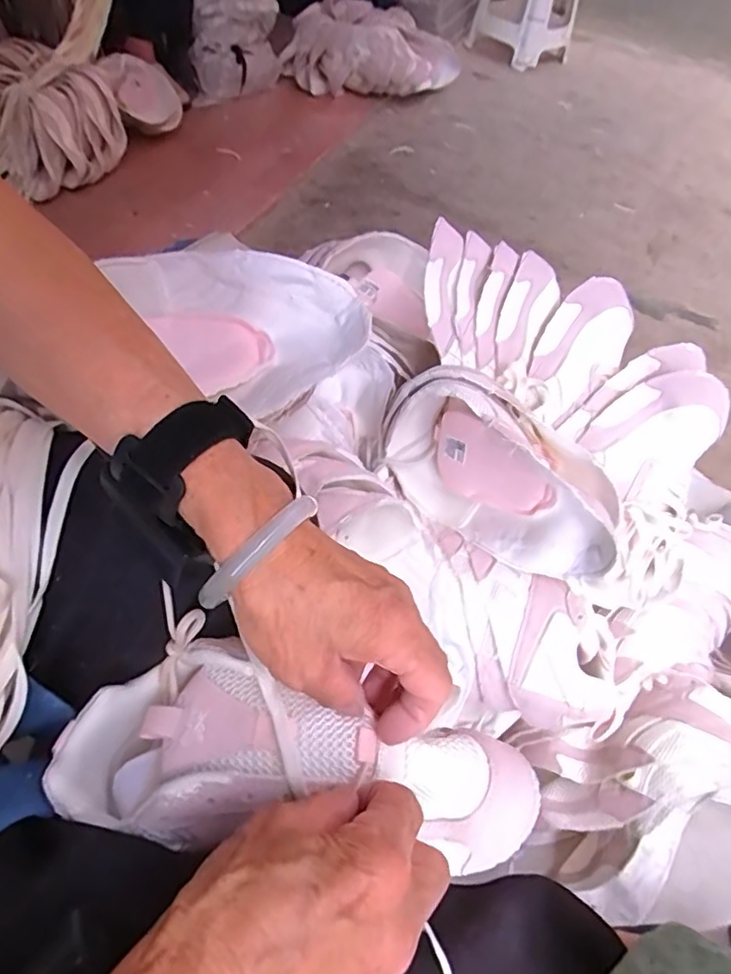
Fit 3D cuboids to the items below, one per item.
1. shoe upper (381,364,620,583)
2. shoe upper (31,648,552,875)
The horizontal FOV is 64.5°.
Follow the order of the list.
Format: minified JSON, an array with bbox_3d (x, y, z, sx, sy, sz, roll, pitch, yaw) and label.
[{"bbox_3d":[0.112,-0.007,0.517,0.078,0.144,0.241,-32,61,-25],"label":"shoe upper"},{"bbox_3d":[-0.034,0.134,0.292,0.236,0.058,0.083,7,52,5],"label":"shoe upper"}]

